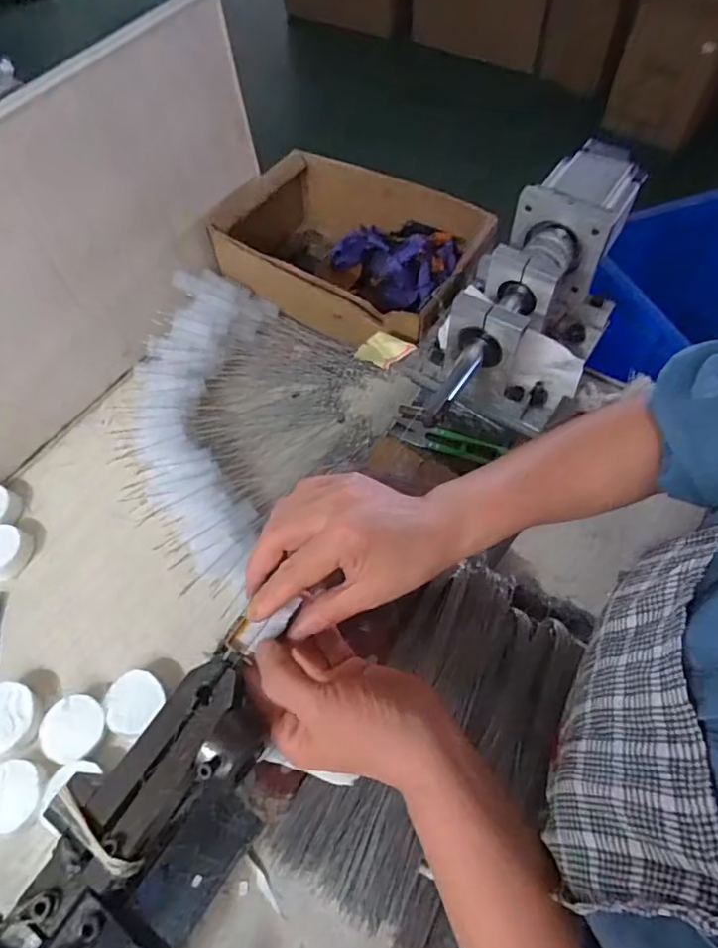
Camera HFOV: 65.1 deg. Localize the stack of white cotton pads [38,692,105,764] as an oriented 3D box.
[{"bbox_3d":[-0.225,0.203,0.447,0.047,0.023,0.048,24,63,14],"label":"stack of white cotton pads"}]

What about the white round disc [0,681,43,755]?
[{"bbox_3d":[-0.281,0.195,0.451,0.046,0.022,0.051,-21,62,-11],"label":"white round disc"}]

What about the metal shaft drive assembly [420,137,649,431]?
[{"bbox_3d":[0.184,-0.172,0.537,0.112,0.131,0.272,24,62,16],"label":"metal shaft drive assembly"}]

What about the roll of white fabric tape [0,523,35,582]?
[{"bbox_3d":[-0.332,0.073,0.526,0.052,0.024,0.047,16,61,9],"label":"roll of white fabric tape"}]

